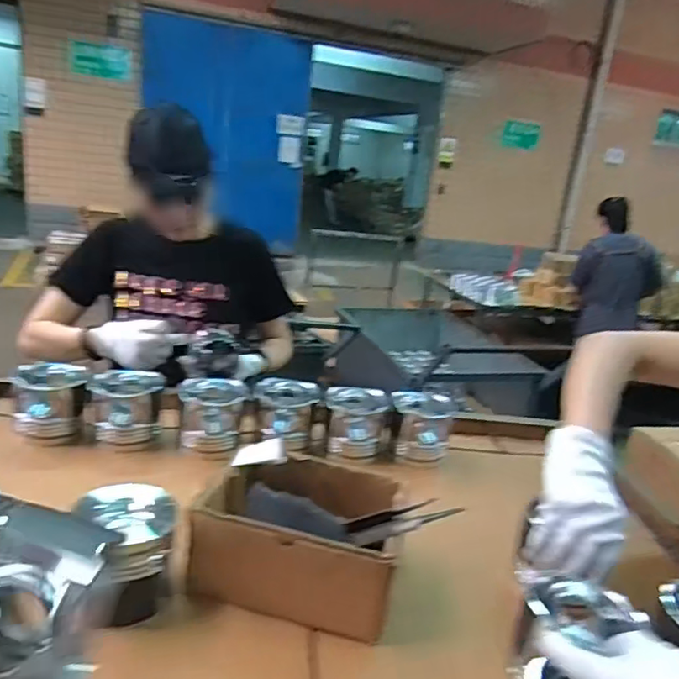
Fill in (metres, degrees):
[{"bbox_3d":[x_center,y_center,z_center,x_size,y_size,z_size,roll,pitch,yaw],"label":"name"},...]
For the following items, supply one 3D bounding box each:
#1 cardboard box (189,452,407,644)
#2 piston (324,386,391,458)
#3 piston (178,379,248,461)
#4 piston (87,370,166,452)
[{"bbox_3d":[-0.032,0.198,0.602,0.193,0.089,0.152,11,18,13],"label":"cardboard box"},{"bbox_3d":[0.023,0.128,0.893,0.098,0.084,0.085,5,17,-7],"label":"piston"},{"bbox_3d":[-0.184,0.116,0.845,0.090,0.095,0.090,4,17,-10],"label":"piston"},{"bbox_3d":[-0.301,0.102,0.834,0.091,0.084,0.089,-9,23,-41],"label":"piston"}]

